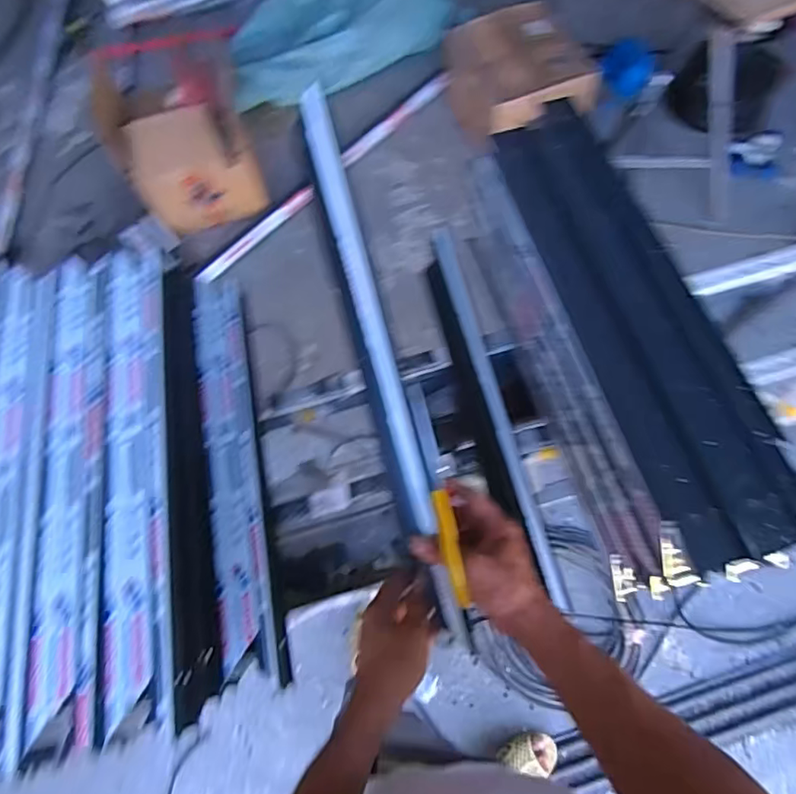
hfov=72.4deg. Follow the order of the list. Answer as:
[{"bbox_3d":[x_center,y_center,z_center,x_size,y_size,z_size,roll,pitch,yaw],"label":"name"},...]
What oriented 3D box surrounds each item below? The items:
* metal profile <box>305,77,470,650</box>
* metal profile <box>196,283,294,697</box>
[{"bbox_3d":[-0.018,-0.034,0.532,0.036,0.018,0.543,-14,87,-3],"label":"metal profile"},{"bbox_3d":[-0.218,0.083,0.732,0.072,0.053,0.561,-12,64,0],"label":"metal profile"}]

